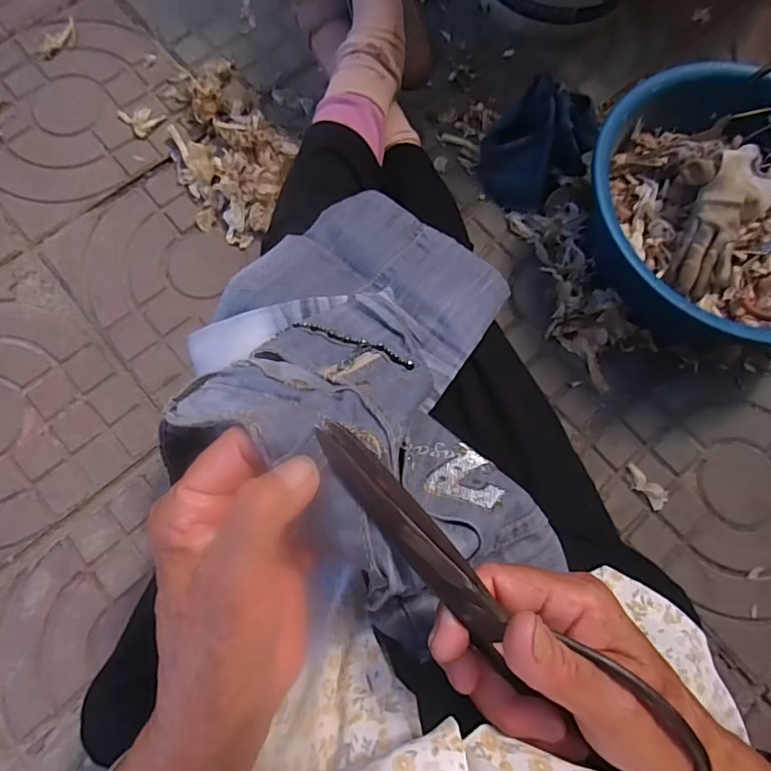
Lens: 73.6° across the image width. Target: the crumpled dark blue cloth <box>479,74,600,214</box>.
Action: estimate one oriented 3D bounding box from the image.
[{"bbox_3d":[0.192,-0.310,0.657,0.127,0.094,0.141,21,78,5],"label":"crumpled dark blue cloth"}]

